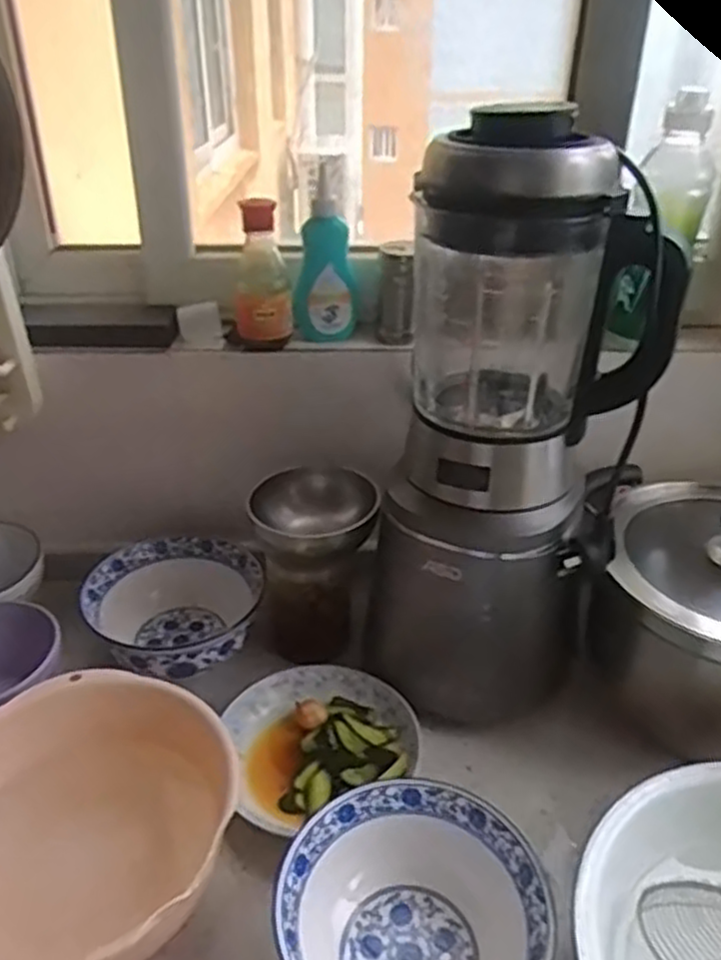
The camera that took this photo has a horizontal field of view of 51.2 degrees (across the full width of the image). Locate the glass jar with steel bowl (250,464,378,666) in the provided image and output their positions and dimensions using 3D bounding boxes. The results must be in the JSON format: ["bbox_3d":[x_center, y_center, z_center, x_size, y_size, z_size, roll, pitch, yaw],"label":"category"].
[{"bbox_3d":[-0.044,0.086,0.735,0.111,0.160,0.094,-2,31,-4],"label":"glass jar with steel bowl"}]

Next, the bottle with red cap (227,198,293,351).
[{"bbox_3d":[-0.097,-0.193,0.714,0.058,0.140,0.050,-5,31,-8],"label":"bottle with red cap"}]

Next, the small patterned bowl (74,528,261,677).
[{"bbox_3d":[-0.184,0.134,0.744,0.152,0.076,0.161,0,31,0],"label":"small patterned bowl"}]

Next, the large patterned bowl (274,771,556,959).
[{"bbox_3d":[0.035,0.299,0.496,0.163,0.085,0.164,0,31,0],"label":"large patterned bowl"}]

